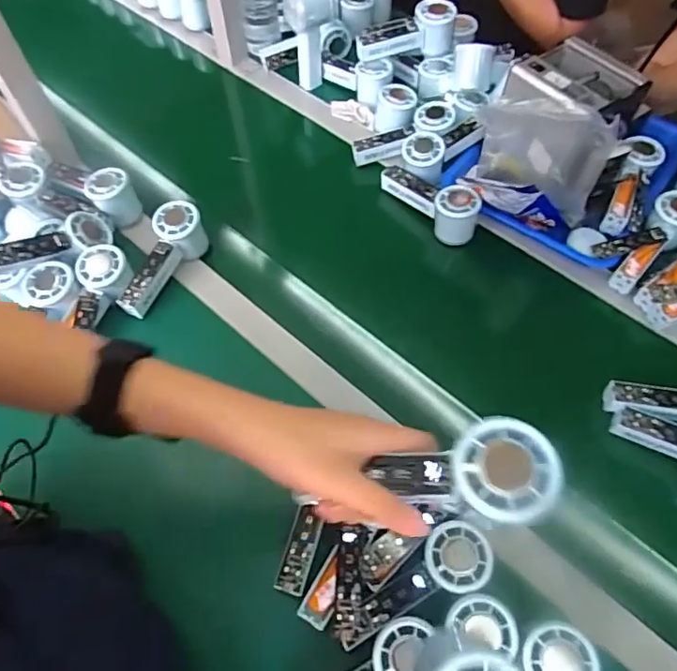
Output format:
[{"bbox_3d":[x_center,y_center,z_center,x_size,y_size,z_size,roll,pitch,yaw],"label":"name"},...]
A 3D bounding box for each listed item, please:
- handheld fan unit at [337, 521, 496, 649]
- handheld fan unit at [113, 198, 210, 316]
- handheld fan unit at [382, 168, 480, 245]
[{"bbox_3d":[0.068,0.222,0.457,0.148,0.026,0.054,-32,65,-16],"label":"handheld fan unit"},{"bbox_3d":[-0.220,-0.093,0.662,0.051,0.054,0.151,24,79,13],"label":"handheld fan unit"},{"bbox_3d":[0.126,-0.189,0.714,0.054,0.060,0.154,-32,65,-16],"label":"handheld fan unit"}]

